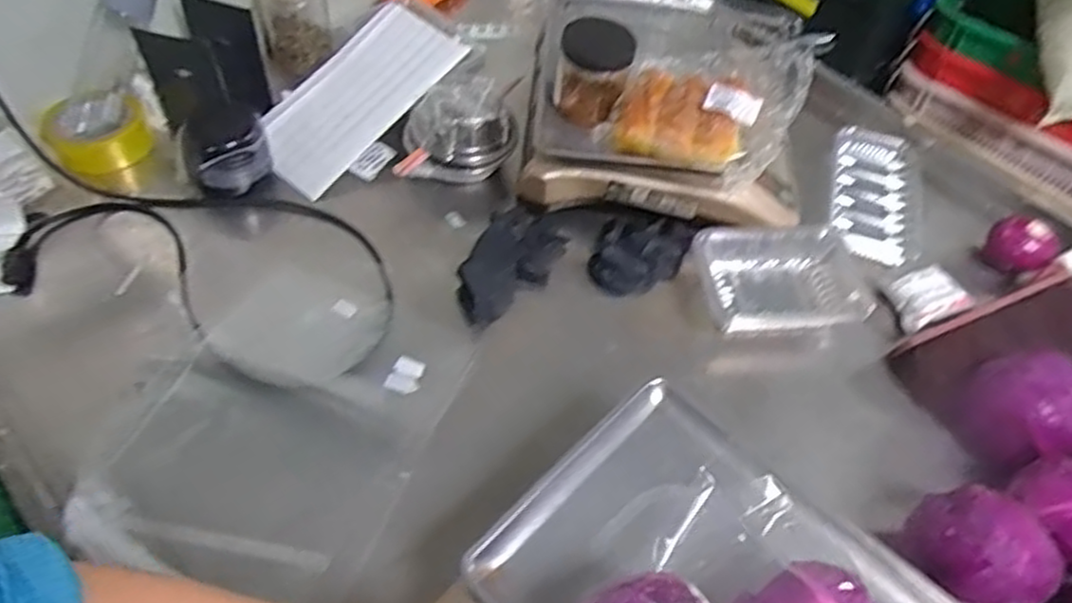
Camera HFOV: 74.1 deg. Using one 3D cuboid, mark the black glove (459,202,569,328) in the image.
[{"bbox_3d":[-0.028,-0.045,0.811,0.088,0.034,0.168,20,54,9],"label":"black glove"}]

